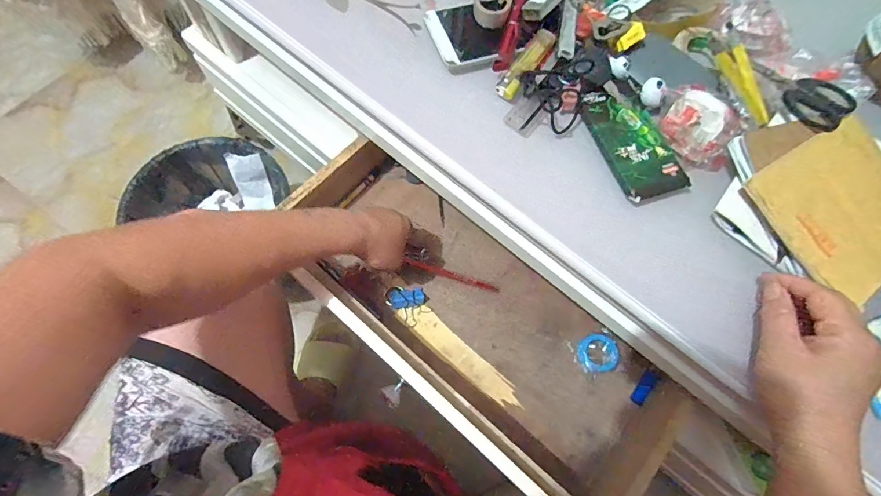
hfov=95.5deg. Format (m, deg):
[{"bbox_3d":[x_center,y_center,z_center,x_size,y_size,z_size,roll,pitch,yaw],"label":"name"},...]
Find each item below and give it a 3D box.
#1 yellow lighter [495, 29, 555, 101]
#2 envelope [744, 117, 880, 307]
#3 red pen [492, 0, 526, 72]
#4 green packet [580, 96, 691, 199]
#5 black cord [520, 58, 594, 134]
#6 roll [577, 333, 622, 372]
[{"bbox_3d":[0.084,-0.181,0.391,0.020,0.013,0.082,36,70,8],"label":"yellow lighter"},{"bbox_3d":[0.361,-0.040,0.353,0.184,0.008,0.125,-27,78,-21],"label":"envelope"},{"bbox_3d":[0.076,-0.232,0.401,0.015,0.016,0.124,16,73,4],"label":"red pen"},{"bbox_3d":[0.178,-0.095,0.367,0.064,0.012,0.106,-18,72,-11],"label":"green packet"},{"bbox_3d":[0.107,-0.143,0.380,0.056,0.026,0.059,0,70,-5],"label":"black cord"},{"bbox_3d":[0.199,0.130,0.497,0.051,0.020,0.046,8,69,-2],"label":"roll"}]

